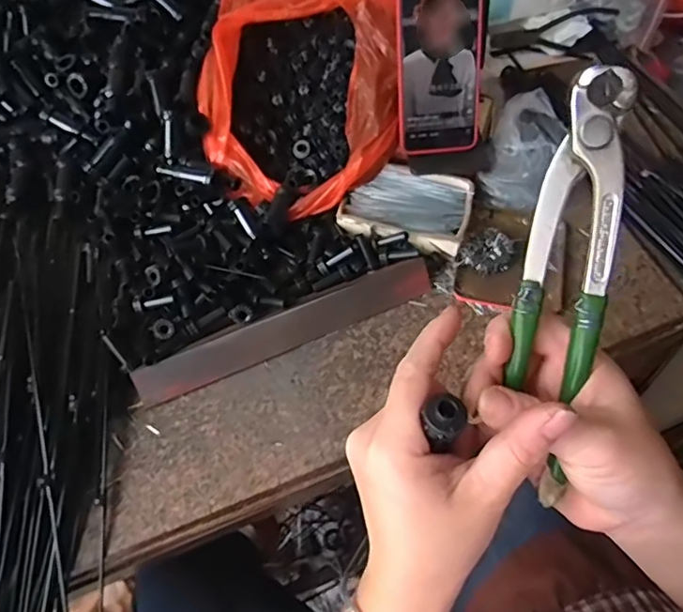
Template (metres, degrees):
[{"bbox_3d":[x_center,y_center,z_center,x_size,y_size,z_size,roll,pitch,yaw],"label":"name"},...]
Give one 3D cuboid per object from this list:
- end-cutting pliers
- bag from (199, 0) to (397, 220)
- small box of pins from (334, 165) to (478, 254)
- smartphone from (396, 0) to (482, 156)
[{"bbox_3d":[0.100,-0.002,0.255,0.035,0.194,0.017,4,15,4],"label":"end-cutting pliers"},{"bbox_3d":[-0.044,-0.223,0.562,0.199,0.140,0.244,-1,59,1],"label":"bag"},{"bbox_3d":[0.066,-0.101,0.569,0.123,0.025,0.087,14,61,10],"label":"small box of pins"},{"bbox_3d":[0.093,-0.228,0.524,0.077,0.163,0.013,-7,28,-3],"label":"smartphone"}]

